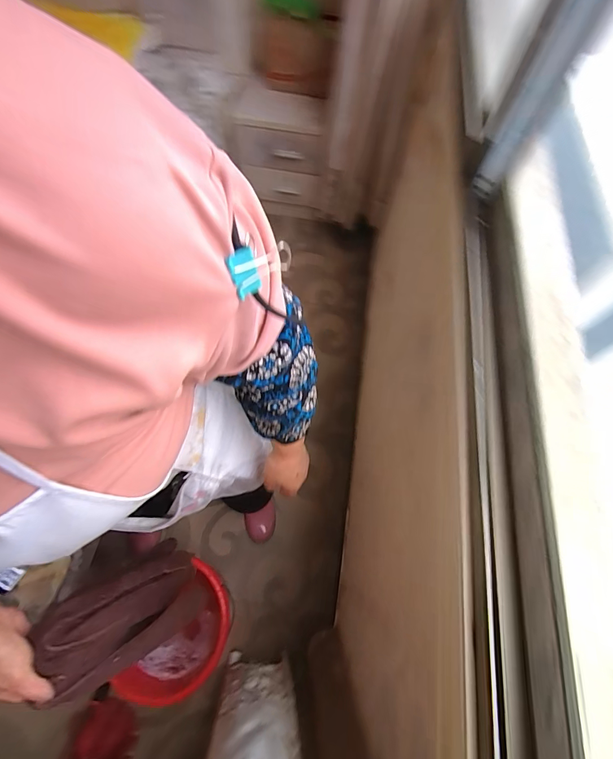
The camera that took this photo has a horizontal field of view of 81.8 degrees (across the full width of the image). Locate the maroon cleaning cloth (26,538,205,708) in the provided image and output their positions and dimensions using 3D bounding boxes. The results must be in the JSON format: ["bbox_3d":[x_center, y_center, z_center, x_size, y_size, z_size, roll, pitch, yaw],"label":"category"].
[{"bbox_3d":[-0.294,0.387,0.603,0.064,0.334,0.144,-46,71,4],"label":"maroon cleaning cloth"}]

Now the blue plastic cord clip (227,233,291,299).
[{"bbox_3d":[-0.025,-0.062,0.187,0.035,0.026,0.010,-33,69,-16],"label":"blue plastic cord clip"}]

